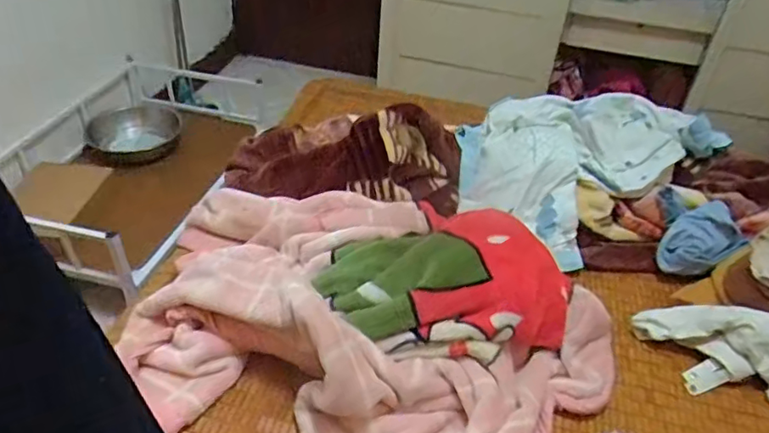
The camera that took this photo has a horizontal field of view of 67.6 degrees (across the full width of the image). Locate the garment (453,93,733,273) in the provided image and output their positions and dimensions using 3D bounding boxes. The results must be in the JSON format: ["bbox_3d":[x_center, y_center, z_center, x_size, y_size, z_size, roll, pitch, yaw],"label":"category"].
[{"bbox_3d":[0.491,-0.182,1.499,0.663,0.224,0.504,-29,50,-34],"label":"garment"}]

